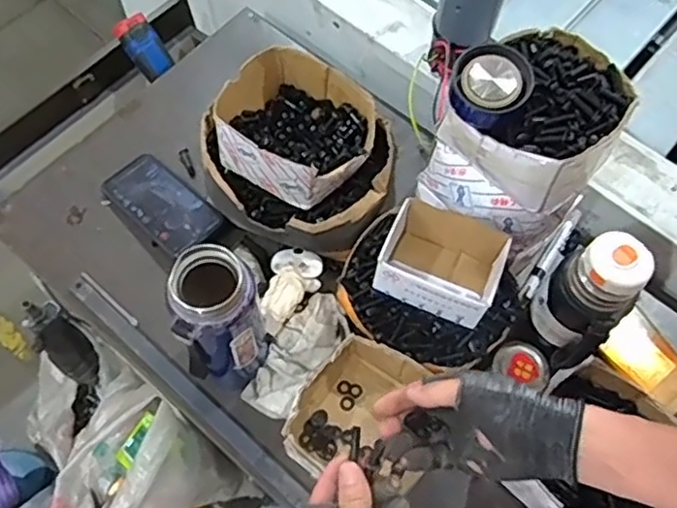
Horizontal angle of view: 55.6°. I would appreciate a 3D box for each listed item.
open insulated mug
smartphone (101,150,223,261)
[{"bbox_3d":[-0.110,0.069,0.627,0.070,0.208,0.082,-4,66,-2],"label":"open insulated mug"},{"bbox_3d":[-0.222,-0.065,0.800,0.162,0.010,0.078,37,69,23],"label":"smartphone"}]

